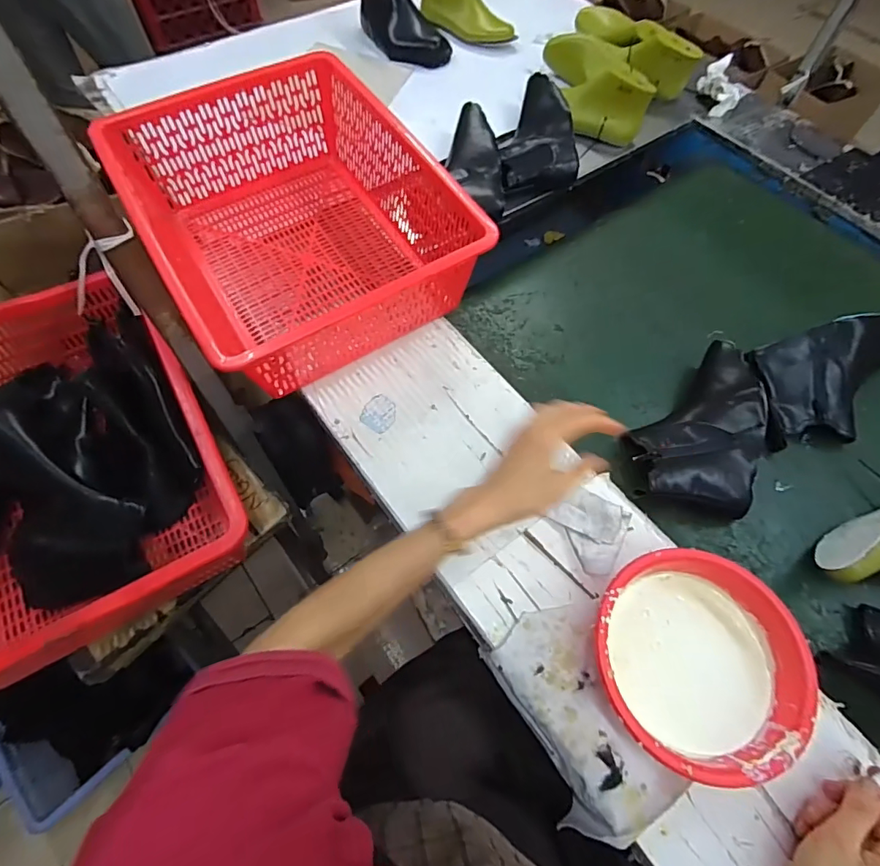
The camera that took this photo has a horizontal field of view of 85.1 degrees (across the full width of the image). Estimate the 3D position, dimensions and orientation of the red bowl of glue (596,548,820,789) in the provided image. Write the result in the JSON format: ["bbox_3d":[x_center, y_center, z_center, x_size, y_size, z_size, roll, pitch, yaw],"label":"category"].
[{"bbox_3d":[0.240,0.221,0.467,0.187,0.076,0.184,0,62,-1],"label":"red bowl of glue"}]

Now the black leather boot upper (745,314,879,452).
[{"bbox_3d":[0.562,-0.075,0.663,0.248,0.062,0.156,-6,62,-4],"label":"black leather boot upper"}]

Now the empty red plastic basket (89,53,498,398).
[{"bbox_3d":[-0.202,-0.293,0.675,0.363,0.158,0.456,-30,66,-16],"label":"empty red plastic basket"}]

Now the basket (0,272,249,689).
[{"bbox_3d":[-0.485,0.030,0.611,0.358,0.155,0.505,-29,66,-15],"label":"basket"}]

